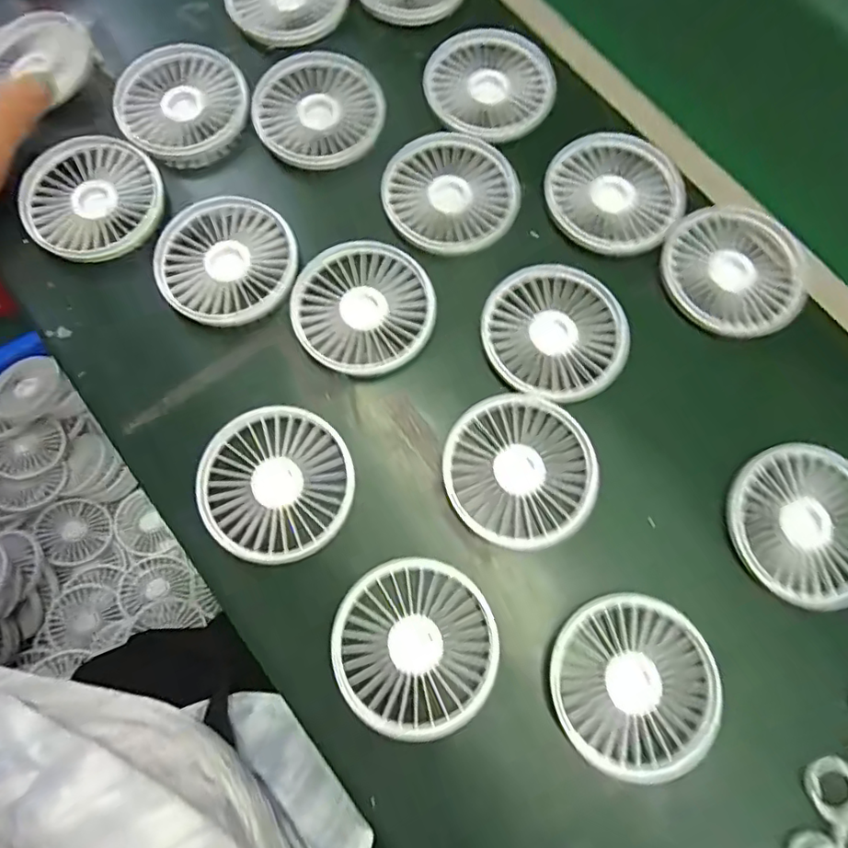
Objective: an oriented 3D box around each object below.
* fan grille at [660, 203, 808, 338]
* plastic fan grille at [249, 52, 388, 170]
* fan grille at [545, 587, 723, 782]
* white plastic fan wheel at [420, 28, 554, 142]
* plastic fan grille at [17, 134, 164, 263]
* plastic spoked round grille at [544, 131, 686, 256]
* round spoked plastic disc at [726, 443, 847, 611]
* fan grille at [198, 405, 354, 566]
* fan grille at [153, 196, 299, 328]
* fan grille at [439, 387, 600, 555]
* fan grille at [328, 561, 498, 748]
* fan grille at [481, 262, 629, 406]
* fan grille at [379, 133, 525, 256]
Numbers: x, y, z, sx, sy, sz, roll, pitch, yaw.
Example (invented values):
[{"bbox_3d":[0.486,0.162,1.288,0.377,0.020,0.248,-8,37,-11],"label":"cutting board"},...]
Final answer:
[{"bbox_3d":[0.206,-0.103,0.368,0.090,0.005,0.090,0,77,0],"label":"fan grille"},{"bbox_3d":[-0.075,-0.225,0.399,0.088,0.009,0.090,-21,78,-5],"label":"plastic fan grille"},{"bbox_3d":[0.114,0.140,0.305,0.086,0.013,0.088,0,77,0],"label":"fan grille"},{"bbox_3d":[0.050,-0.249,0.405,0.089,0.006,0.089,0,77,0],"label":"white plastic fan wheel"},{"bbox_3d":[-0.224,-0.152,0.379,0.087,0.015,0.087,0,77,0],"label":"plastic fan grille"},{"bbox_3d":[0.131,-0.158,0.382,0.089,0.005,0.091,0,77,0],"label":"plastic spoked round grille"},{"bbox_3d":[0.223,0.058,0.323,0.080,0.009,0.090,-17,77,-4],"label":"round spoked plastic disc"},{"bbox_3d":[-0.086,0.035,0.332,0.084,0.013,0.089,0,77,0],"label":"fan grille"},{"bbox_3d":[-0.129,-0.107,0.368,0.090,0.010,0.089,0,77,0],"label":"fan grille"},{"bbox_3d":[0.058,0.026,0.335,0.087,0.006,0.090,0,77,0],"label":"fan grille"},{"bbox_3d":[-0.005,0.123,0.310,0.086,0.011,0.091,0,77,0],"label":"fan grille"},{"bbox_3d":[0.084,-0.060,0.356,0.087,0.008,0.090,0,77,0],"label":"fan grille"},{"bbox_3d":[0.019,-0.160,0.385,0.089,0.007,0.092,0,77,0],"label":"fan grille"}]

